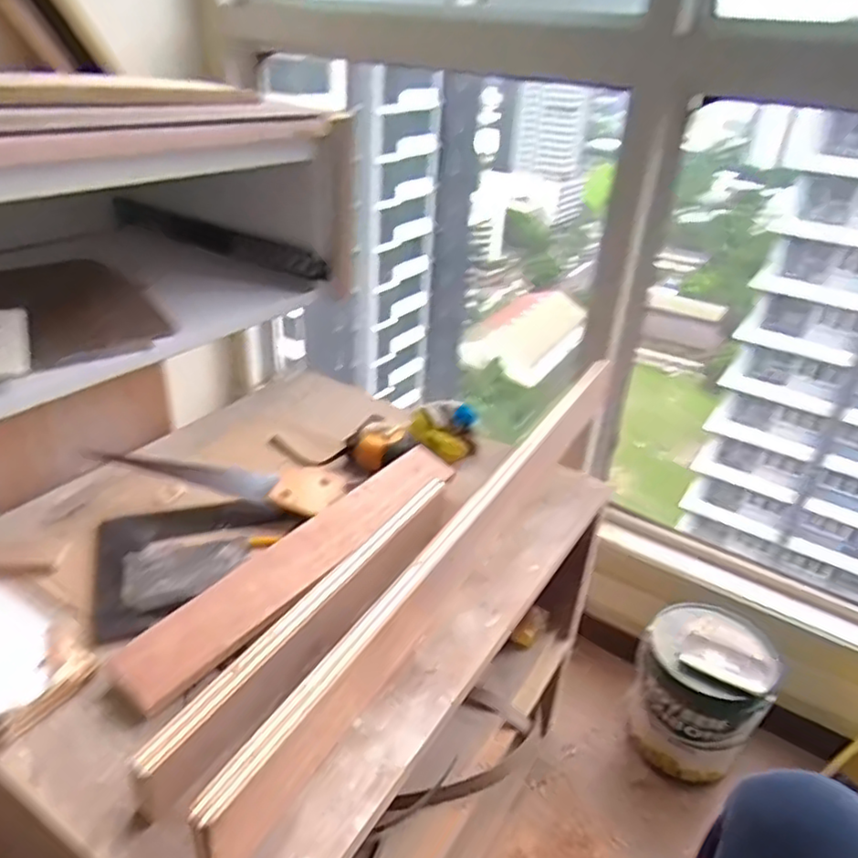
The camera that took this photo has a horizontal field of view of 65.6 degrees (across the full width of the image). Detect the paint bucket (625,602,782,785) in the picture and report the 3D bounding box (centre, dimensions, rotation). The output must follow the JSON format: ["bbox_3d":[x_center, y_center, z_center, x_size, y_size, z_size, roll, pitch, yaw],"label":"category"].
[{"bbox_3d":[0.409,0.391,1.023,0.177,0.194,0.199,16,32,19],"label":"paint bucket"}]

